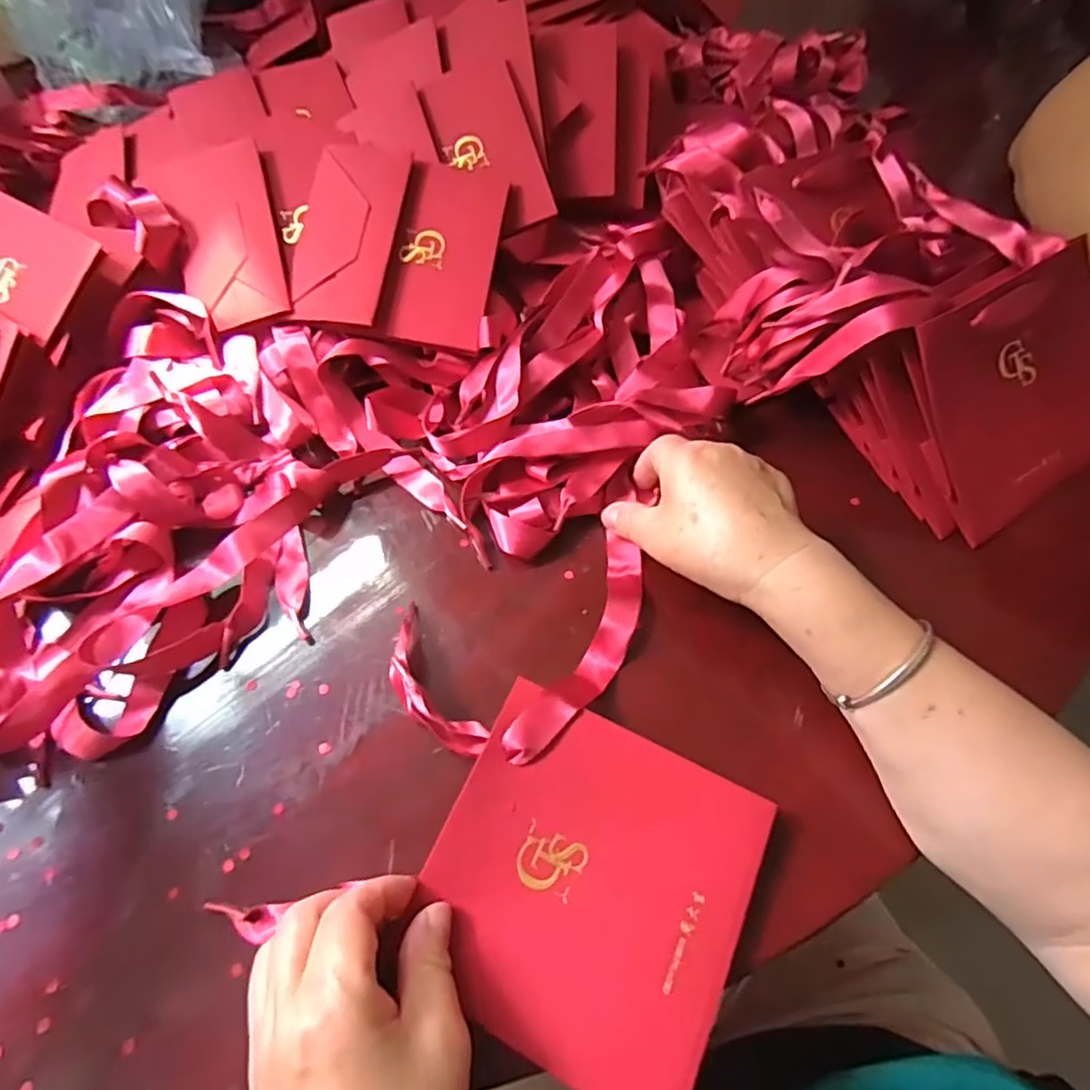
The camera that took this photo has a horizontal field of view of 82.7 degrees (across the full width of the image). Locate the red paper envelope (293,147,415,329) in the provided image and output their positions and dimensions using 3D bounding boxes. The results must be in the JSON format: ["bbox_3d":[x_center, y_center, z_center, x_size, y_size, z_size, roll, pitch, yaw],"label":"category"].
[{"bbox_3d":[-0.138,-0.221,0.436,0.066,0.008,0.140,6,79,6],"label":"red paper envelope"}]

